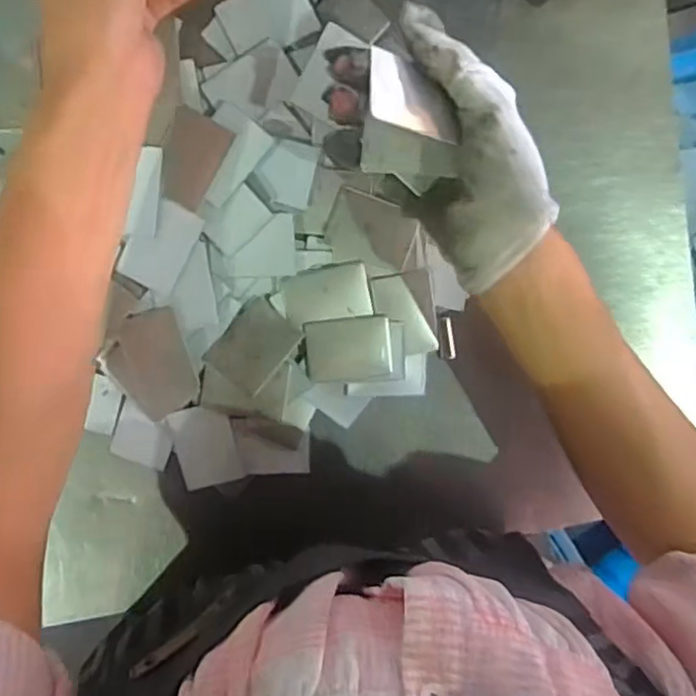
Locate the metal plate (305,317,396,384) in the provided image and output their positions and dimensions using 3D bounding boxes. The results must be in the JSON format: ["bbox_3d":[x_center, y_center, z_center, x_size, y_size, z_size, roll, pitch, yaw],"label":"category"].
[{"bbox_3d":[0.000,0.001,0.389,0.049,0.005,0.036,-4,99,-2],"label":"metal plate"}]

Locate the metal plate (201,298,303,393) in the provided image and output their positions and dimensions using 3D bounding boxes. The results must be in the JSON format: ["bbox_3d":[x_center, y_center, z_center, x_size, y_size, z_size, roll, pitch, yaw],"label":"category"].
[{"bbox_3d":[-0.053,-0.002,0.382,0.036,0.005,0.047,38,95,-7],"label":"metal plate"}]

